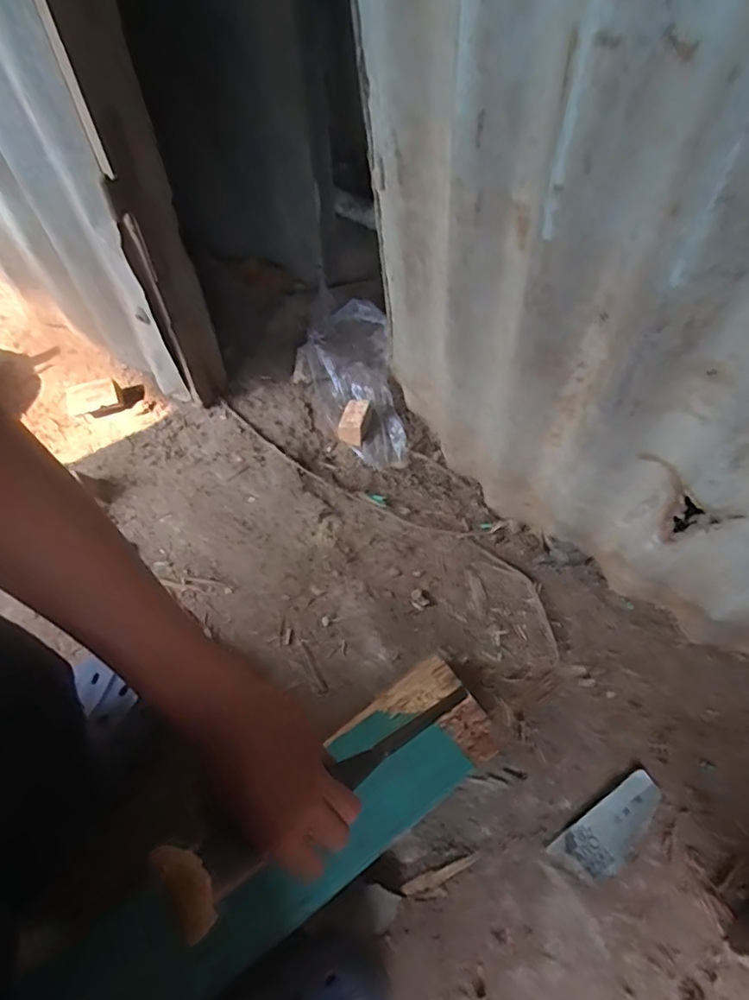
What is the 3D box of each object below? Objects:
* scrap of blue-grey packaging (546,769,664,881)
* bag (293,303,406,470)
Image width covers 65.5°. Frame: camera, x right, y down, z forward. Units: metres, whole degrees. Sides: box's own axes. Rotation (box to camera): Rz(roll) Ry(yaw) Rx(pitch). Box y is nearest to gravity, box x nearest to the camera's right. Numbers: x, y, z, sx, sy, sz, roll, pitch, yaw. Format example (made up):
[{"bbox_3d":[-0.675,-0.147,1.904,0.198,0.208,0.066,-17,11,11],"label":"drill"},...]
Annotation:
[{"bbox_3d":[0.206,0.284,0.502,0.105,0.008,0.043,-33,68,-12],"label":"scrap of blue-grey packaging"},{"bbox_3d":[-0.031,-0.138,0.704,0.117,0.042,0.216,-8,68,-1],"label":"bag"}]

